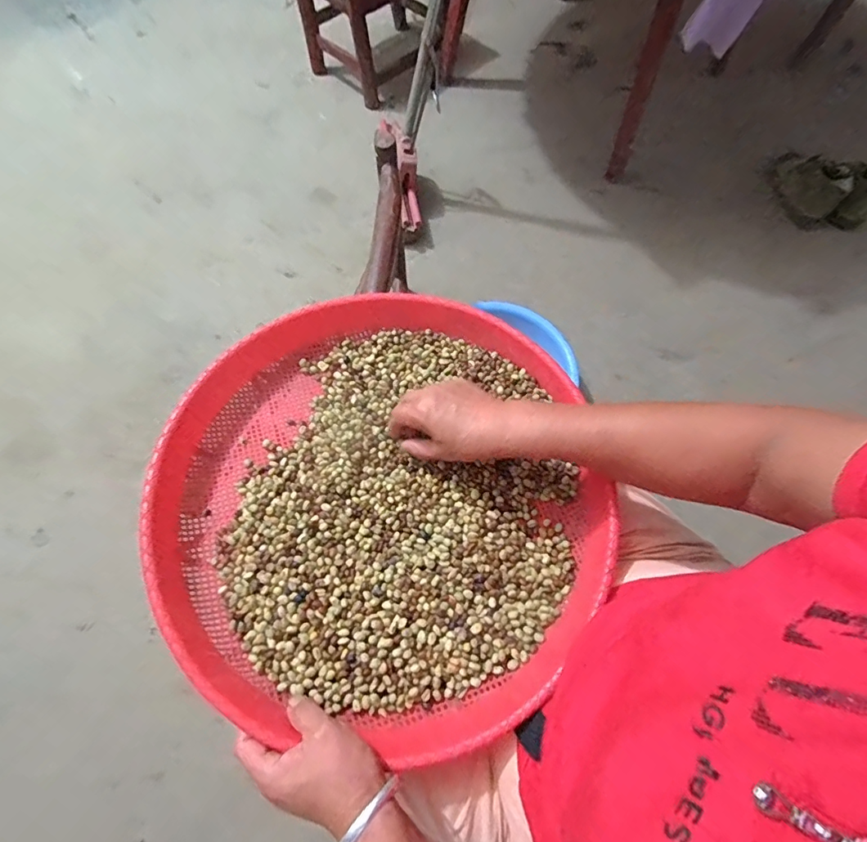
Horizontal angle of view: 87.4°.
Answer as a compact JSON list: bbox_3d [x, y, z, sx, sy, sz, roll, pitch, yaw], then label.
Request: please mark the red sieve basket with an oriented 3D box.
[{"bbox_3d":[-0.050,0.054,0.483,0.456,0.079,0.468,9,69,3],"label":"red sieve basket"}]

